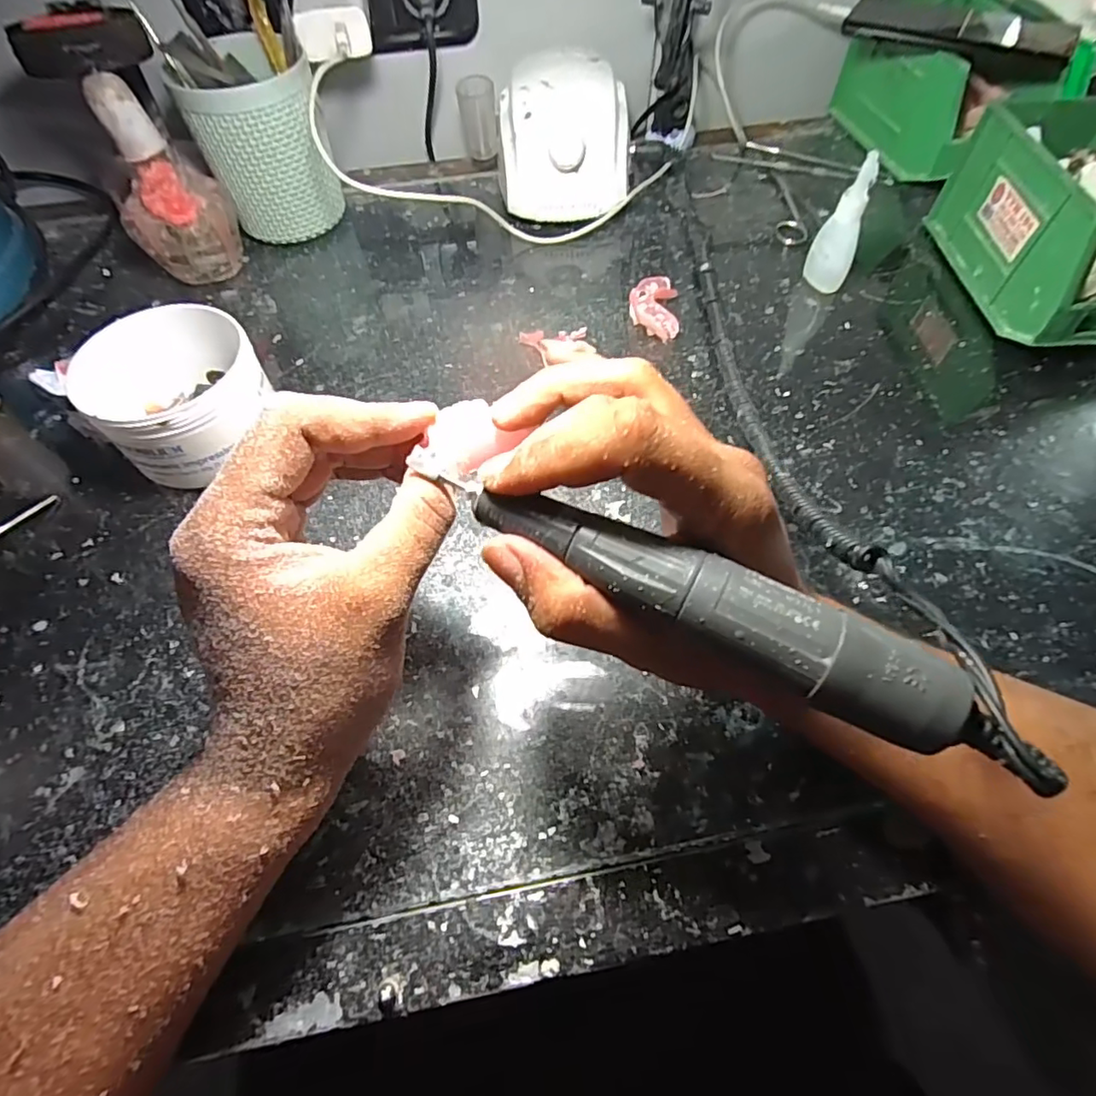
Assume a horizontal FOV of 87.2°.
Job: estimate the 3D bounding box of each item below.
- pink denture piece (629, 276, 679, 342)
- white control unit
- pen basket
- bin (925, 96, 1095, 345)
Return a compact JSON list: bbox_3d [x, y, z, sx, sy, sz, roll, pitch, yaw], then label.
[{"bbox_3d":[0.076,-0.173,0.413,0.034,0.014,0.056,4,59,3],"label":"pink denture piece"},{"bbox_3d":[0.012,-0.331,0.470,0.102,0.083,0.116,-2,59,-1],"label":"white control unit"},{"bbox_3d":[-0.217,-0.306,0.438,0.088,0.117,0.086,-25,62,-14],"label":"pen basket"},{"bbox_3d":[0.360,-0.221,0.393,0.100,0.089,0.173,-3,59,-1],"label":"bin"}]

